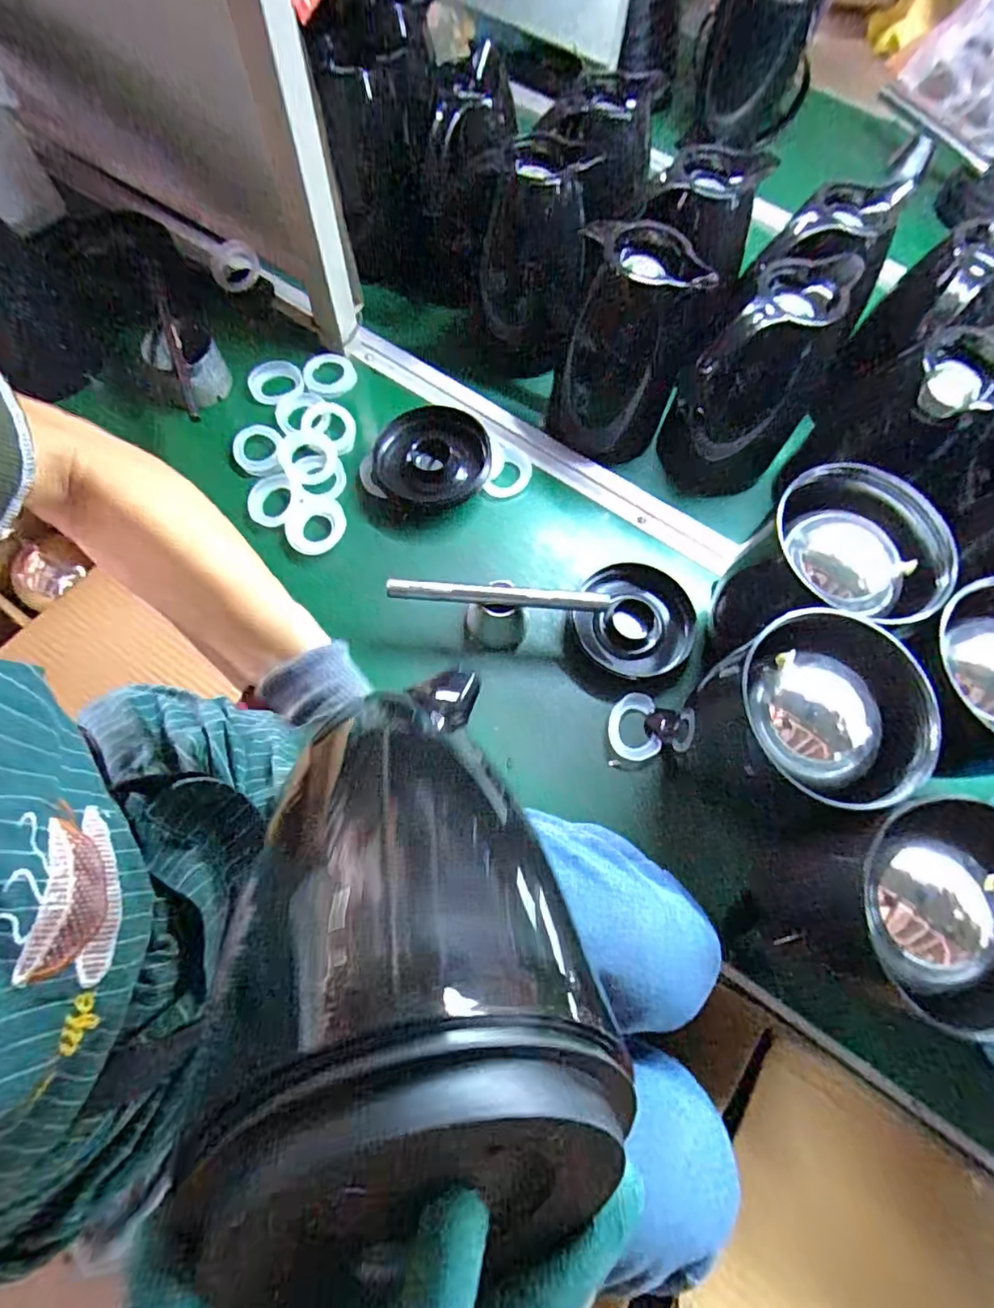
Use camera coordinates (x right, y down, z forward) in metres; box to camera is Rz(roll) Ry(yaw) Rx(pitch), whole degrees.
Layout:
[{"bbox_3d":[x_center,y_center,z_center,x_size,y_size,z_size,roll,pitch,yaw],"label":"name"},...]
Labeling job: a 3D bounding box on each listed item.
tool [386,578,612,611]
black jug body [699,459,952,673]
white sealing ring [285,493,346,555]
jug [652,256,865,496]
[{"bbox_3d":[0.001,-0.054,0.519,0.197,0.016,0.016,4,68,-1],"label":"tool"},{"bbox_3d":[0.255,-0.047,0.472,0.121,0.146,0.140,24,69,7],"label":"black jug body"},{"bbox_3d":[-0.187,-0.134,0.595,0.061,0.009,0.073,2,60,3],"label":"white sealing ring"},{"bbox_3d":[0.249,-0.263,0.583,0.132,0.201,0.116,17,68,4],"label":"jug"}]

